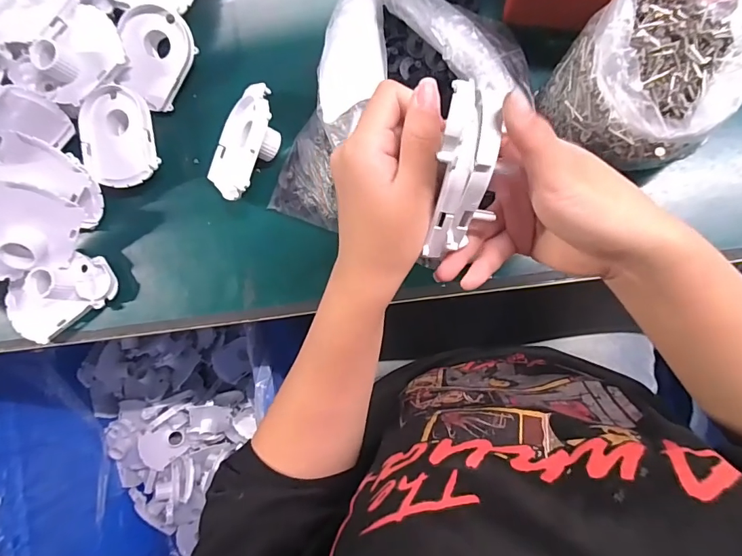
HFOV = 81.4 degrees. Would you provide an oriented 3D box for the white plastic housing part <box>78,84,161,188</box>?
[{"bbox_3d":[-0.227,-0.127,0.388,0.065,0.027,0.085,-8,83,7],"label":"white plastic housing part"}]

